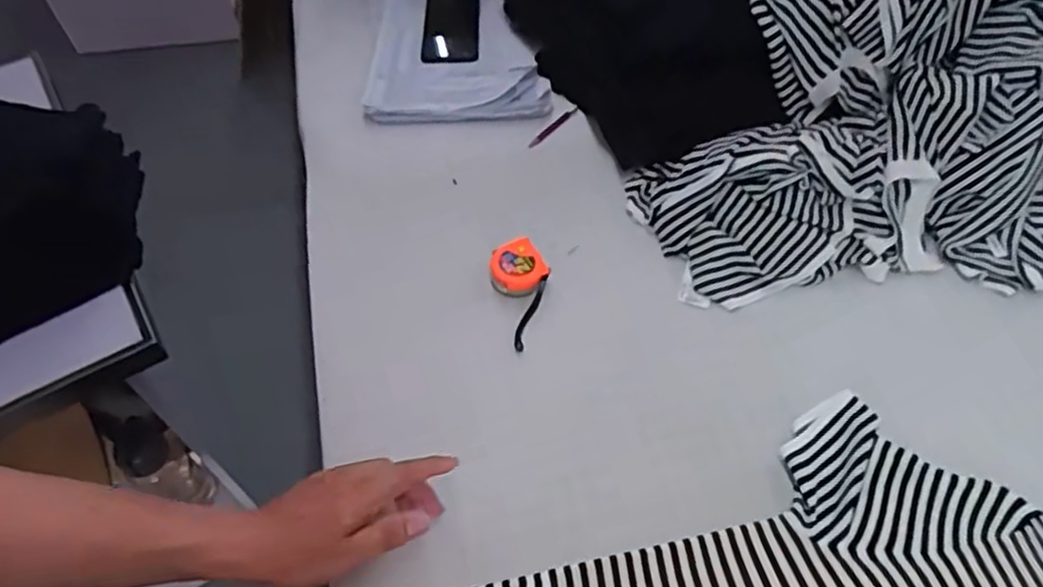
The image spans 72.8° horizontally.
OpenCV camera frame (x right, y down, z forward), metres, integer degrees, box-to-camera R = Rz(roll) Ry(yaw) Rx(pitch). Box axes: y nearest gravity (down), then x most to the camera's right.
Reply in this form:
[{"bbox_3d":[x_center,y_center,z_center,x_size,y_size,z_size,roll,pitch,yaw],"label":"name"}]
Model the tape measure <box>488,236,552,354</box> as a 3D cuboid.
[{"bbox_3d":[0.005,0.002,0.723,0.061,0.047,0.114,-17,56,-10],"label":"tape measure"}]

